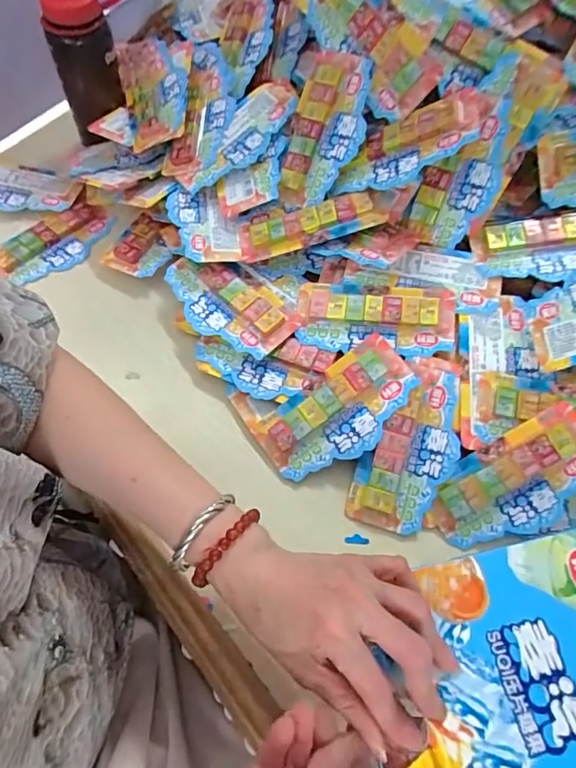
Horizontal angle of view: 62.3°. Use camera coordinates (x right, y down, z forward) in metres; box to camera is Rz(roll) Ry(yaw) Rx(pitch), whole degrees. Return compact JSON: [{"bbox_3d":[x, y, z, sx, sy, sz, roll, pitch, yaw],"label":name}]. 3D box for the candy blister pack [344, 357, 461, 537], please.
[{"bbox_3d":[0.113,0.053,0.415,0.068,0.012,0.158,24,80,9],"label":"candy blister pack"}]

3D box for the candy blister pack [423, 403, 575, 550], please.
[{"bbox_3d":[0.192,0.086,0.401,0.150,0.025,0.072,-37,68,5],"label":"candy blister pack"}]

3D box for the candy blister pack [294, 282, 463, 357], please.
[{"bbox_3d":[0.082,-0.063,0.450,0.146,0.012,0.068,6,78,10],"label":"candy blister pack"}]

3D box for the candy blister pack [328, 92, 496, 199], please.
[{"bbox_3d":[0.109,-0.220,0.444,0.148,0.025,0.053,-20,58,28],"label":"candy blister pack"}]

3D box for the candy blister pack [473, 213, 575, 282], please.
[{"bbox_3d":[0.251,-0.128,0.444,0.138,0.019,0.063,-5,61,12],"label":"candy blister pack"}]

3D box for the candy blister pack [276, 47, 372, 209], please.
[{"bbox_3d":[0.035,-0.248,0.470,0.076,0.014,0.143,24,101,18],"label":"candy blister pack"}]

